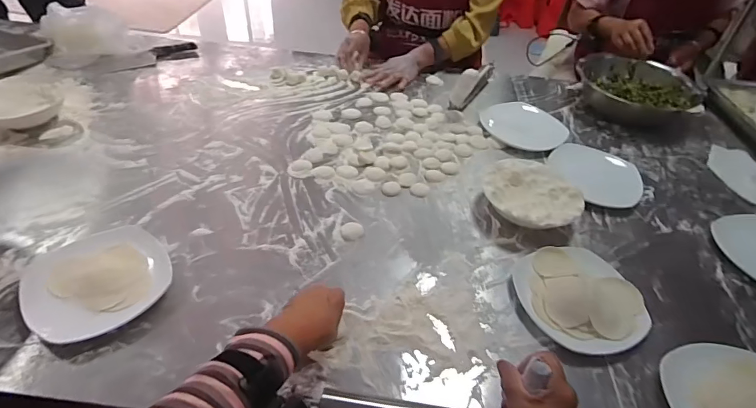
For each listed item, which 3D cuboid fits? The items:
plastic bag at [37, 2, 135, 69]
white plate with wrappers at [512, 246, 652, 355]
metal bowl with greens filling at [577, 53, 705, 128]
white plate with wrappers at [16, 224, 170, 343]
[{"bbox_3d":[-0.747,-0.443,1.132,0.188,0.084,0.160,-27,52,-32],"label":"plastic bag"},{"bbox_3d":[0.309,0.139,0.680,0.177,0.032,0.182,4,42,-4],"label":"white plate with wrappers"},{"bbox_3d":[0.662,-0.297,1.153,0.277,0.094,0.274,4,42,-4],"label":"metal bowl with greens filling"},{"bbox_3d":[-0.403,0.097,0.630,0.175,0.031,0.180,-30,54,-34],"label":"white plate with wrappers"}]

